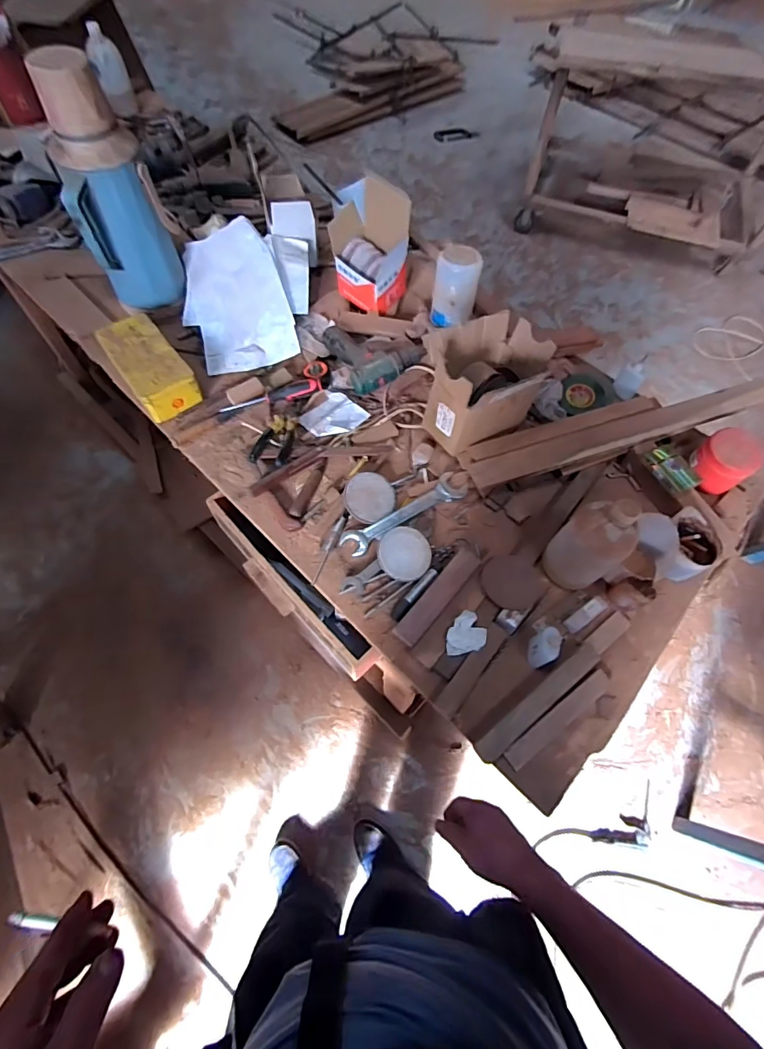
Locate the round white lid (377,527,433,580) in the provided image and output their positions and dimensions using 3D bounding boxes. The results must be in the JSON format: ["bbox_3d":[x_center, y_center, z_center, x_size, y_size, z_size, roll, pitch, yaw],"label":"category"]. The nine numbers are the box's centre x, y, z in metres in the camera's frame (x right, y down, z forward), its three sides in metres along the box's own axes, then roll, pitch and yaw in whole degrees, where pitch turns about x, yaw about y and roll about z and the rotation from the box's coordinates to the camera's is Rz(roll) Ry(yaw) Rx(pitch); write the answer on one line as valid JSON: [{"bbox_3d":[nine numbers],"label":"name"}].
[{"bbox_3d":[0.040,0.049,0.764,0.090,0.012,0.096,4,64,-8],"label":"round white lid"}]

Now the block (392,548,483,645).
[{"bbox_3d":[0.092,0.121,0.737,0.042,0.034,0.188,38,68,15],"label":"block"}]

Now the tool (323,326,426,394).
[{"bbox_3d":[-0.017,-0.370,0.950,0.162,0.070,0.191,-24,67,-14],"label":"tool"}]

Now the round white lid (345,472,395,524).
[{"bbox_3d":[-0.023,-0.049,0.814,0.093,0.015,0.092,2,76,-7],"label":"round white lid"}]

